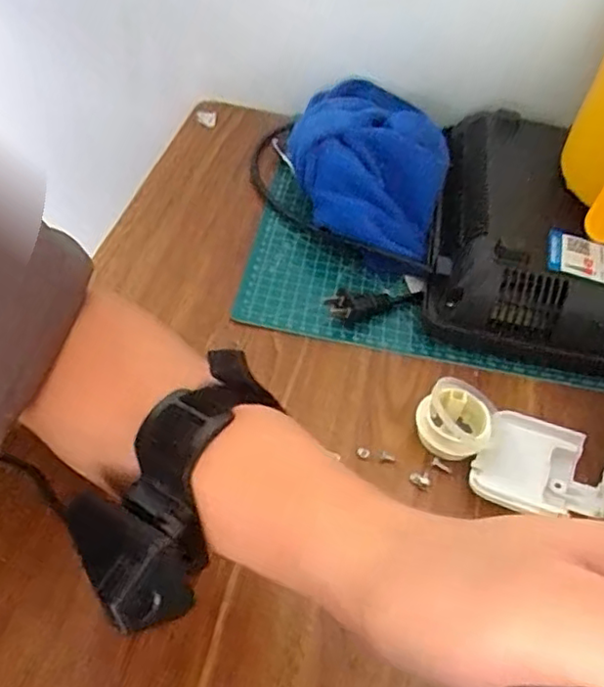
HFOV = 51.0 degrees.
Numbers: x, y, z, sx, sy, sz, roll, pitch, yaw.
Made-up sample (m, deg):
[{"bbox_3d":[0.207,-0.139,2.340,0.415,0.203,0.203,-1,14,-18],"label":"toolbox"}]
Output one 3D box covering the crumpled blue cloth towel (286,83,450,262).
[{"bbox_3d":[0.055,-0.155,0.552,0.132,0.065,0.205,6,49,-3],"label":"crumpled blue cloth towel"}]

